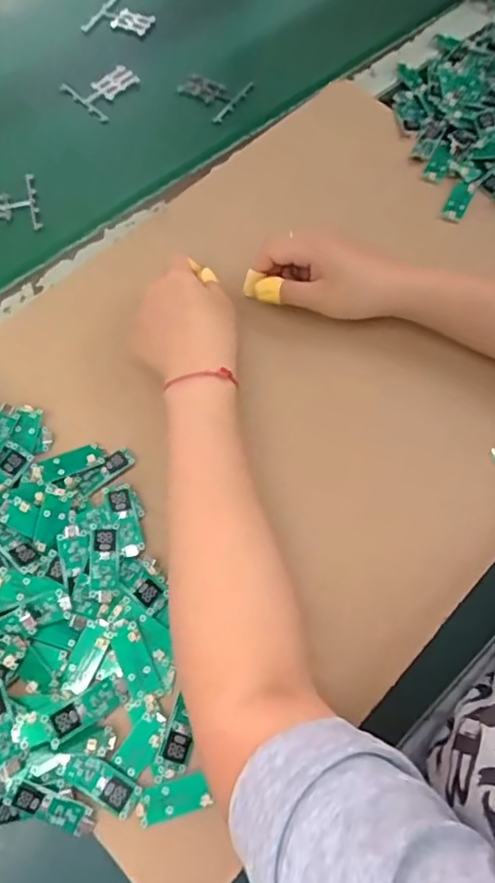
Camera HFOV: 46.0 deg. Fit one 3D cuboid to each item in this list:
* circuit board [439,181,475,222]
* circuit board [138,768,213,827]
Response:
[{"bbox_3d":[0.191,-0.218,0.524,0.020,0.004,0.046,26,68,10],"label":"circuit board"},{"bbox_3d":[-0.043,0.206,0.337,0.040,0.005,0.019,-14,67,-8],"label":"circuit board"}]

